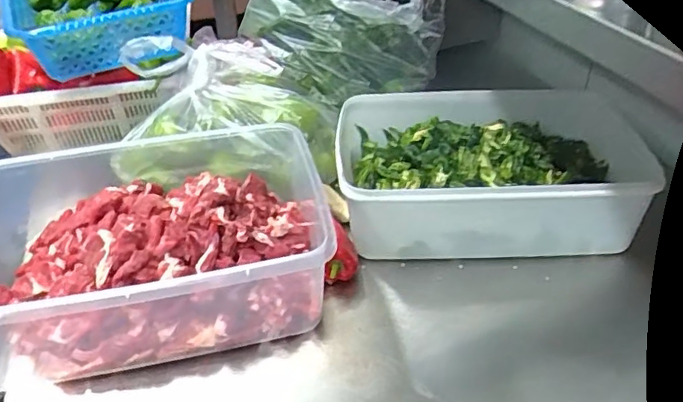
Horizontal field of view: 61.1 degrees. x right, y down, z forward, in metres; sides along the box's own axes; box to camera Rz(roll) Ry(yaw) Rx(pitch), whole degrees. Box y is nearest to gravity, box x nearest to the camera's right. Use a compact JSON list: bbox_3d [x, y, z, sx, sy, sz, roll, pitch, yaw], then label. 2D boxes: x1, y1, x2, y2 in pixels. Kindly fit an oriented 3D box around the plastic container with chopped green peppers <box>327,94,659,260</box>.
[{"bbox_3d":[0.167,-0.038,0.654,0.333,0.088,0.215,0,37,2],"label":"plastic container with chopped green peppers"}]

